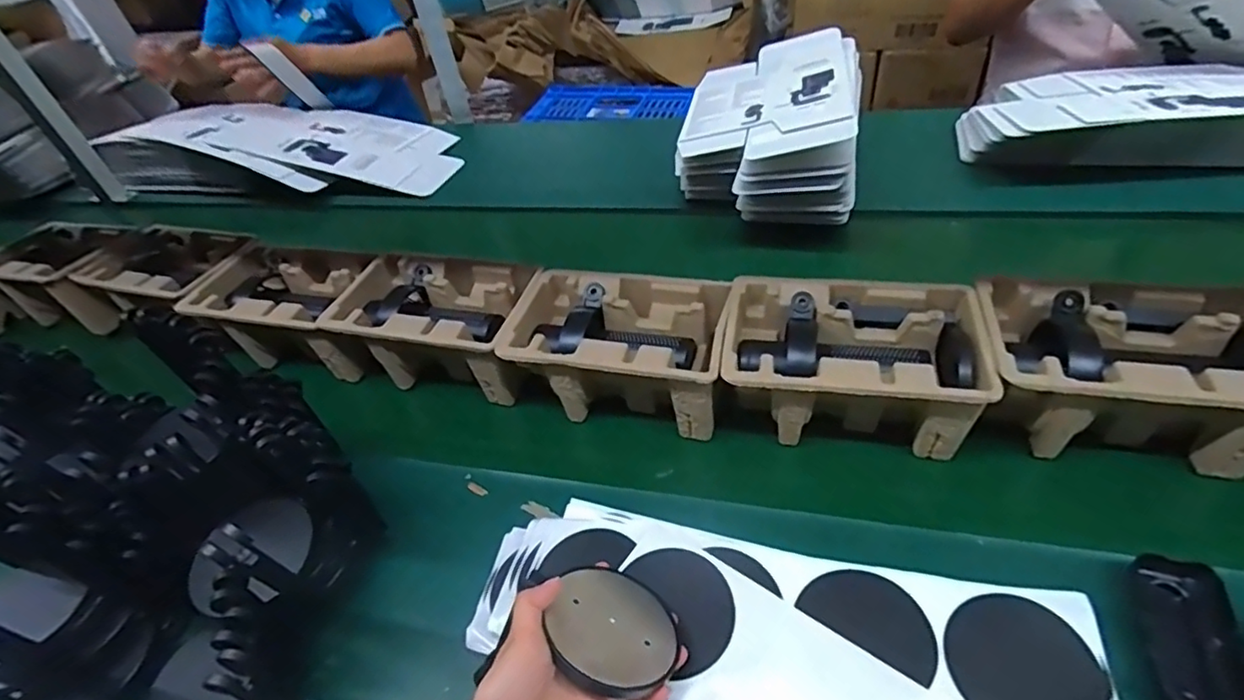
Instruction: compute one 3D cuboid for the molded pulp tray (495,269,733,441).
[{"bbox_3d":[-0.002,0.005,0.639,0.219,0.110,0.145,7,42,15],"label":"molded pulp tray"}]

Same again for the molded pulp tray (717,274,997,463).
[{"bbox_3d":[0.213,0.015,0.575,0.217,0.101,0.139,5,41,13],"label":"molded pulp tray"}]

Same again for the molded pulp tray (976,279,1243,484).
[{"bbox_3d":[0.435,0.023,0.531,0.225,0.105,0.141,6,41,14],"label":"molded pulp tray"}]

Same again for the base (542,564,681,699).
[{"bbox_3d":[-0.005,0.194,0.419,0.090,0.019,0.096,19,18,-7],"label":"base"}]

